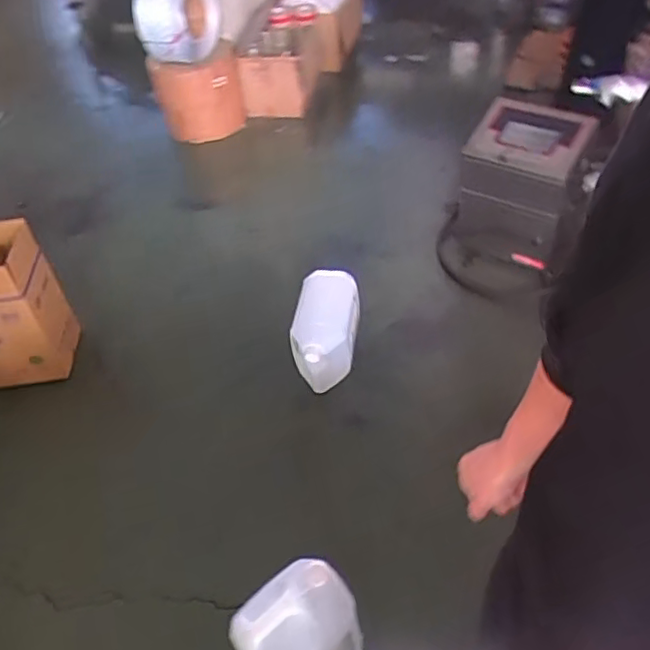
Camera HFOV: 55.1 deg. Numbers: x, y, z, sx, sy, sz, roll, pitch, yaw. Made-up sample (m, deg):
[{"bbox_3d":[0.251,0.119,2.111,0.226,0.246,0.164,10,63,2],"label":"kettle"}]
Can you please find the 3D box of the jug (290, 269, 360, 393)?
[{"bbox_3d":[0.012,0.013,1.914,0.179,0.224,0.302,1,47,9],"label":"jug"}]

